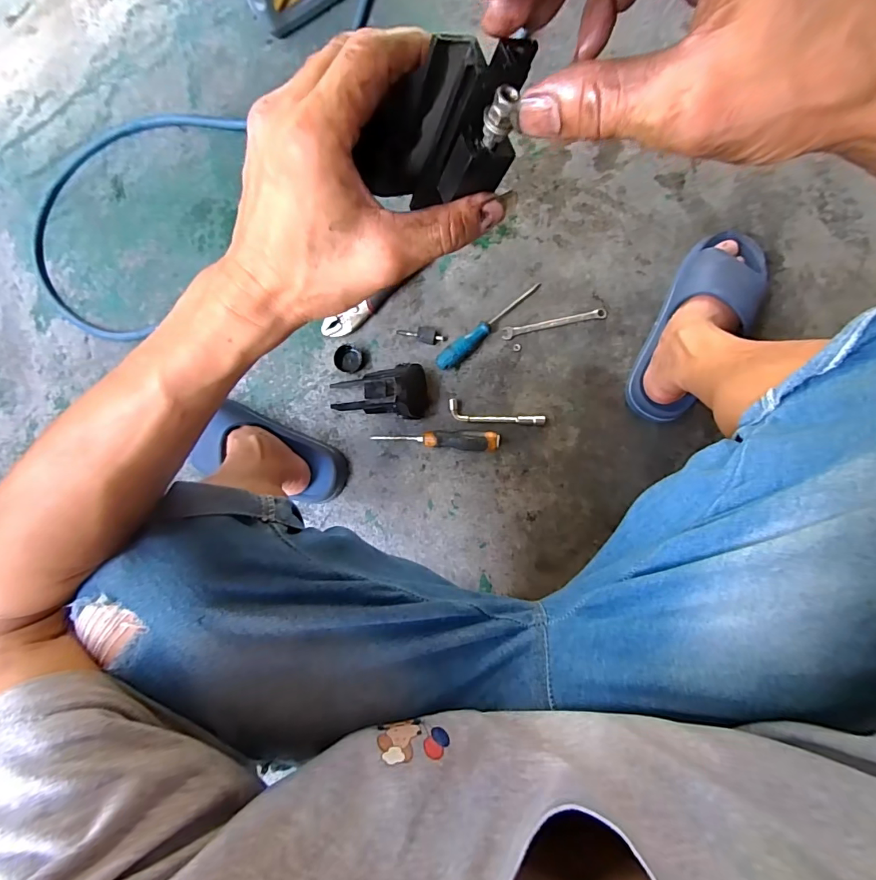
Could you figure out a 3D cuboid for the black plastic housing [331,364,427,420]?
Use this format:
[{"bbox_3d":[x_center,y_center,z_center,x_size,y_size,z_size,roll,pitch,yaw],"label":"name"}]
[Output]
[{"bbox_3d":[-0.092,-0.067,0.659,0.159,0.072,0.081,-6,85,5],"label":"black plastic housing"}]

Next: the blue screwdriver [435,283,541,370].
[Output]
[{"bbox_3d":[0.080,-0.173,0.671,0.198,0.024,0.029,-37,83,2],"label":"blue screwdriver"}]

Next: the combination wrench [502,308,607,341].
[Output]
[{"bbox_3d":[0.178,-0.177,0.670,0.157,0.012,0.019,-10,84,5],"label":"combination wrench"}]

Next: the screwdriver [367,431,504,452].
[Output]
[{"bbox_3d":[-0.004,0.000,0.664,0.191,0.035,0.028,2,85,6],"label":"screwdriver"}]

